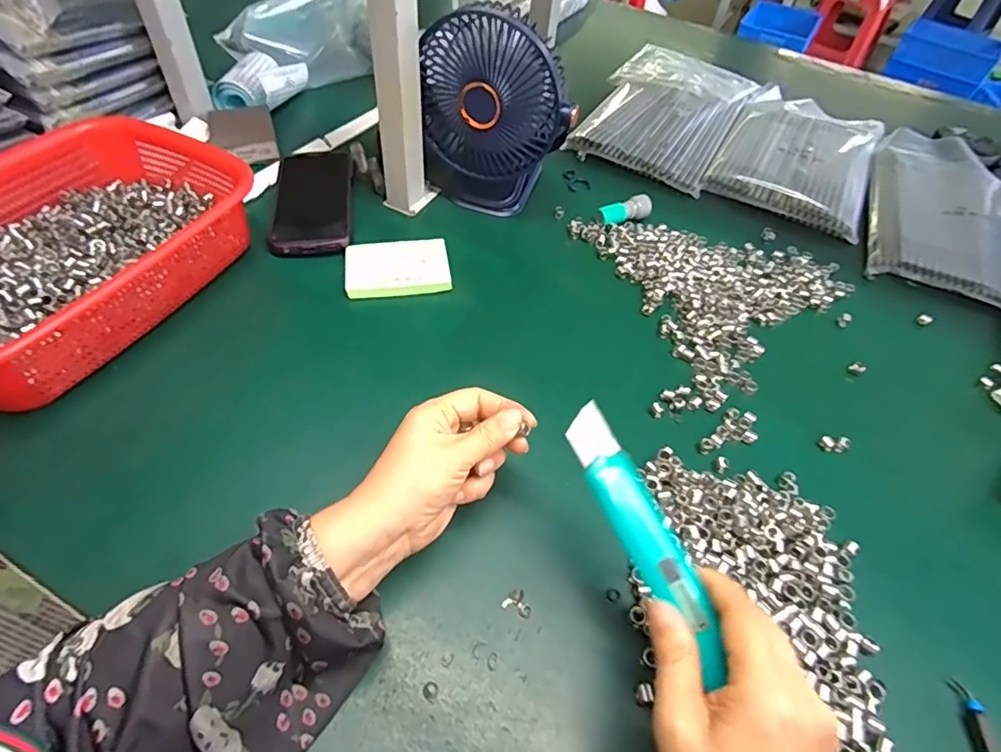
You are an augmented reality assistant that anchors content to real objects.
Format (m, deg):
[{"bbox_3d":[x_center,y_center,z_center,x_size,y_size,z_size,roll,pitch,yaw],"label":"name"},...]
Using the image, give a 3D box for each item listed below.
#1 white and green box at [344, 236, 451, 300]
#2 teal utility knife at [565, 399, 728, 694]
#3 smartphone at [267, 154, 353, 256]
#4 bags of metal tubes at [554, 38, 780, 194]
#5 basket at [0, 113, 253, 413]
[{"bbox_3d":[-0.098,-0.103,0.513,0.095,0.013,0.066,-6,51,-10],"label":"white and green box"},{"bbox_3d":[0.074,0.080,0.282,0.022,0.014,0.140,-19,64,-19],"label":"teal utility knife"},{"bbox_3d":[-0.197,-0.192,0.568,0.076,0.009,0.180,-4,51,-8],"label":"smartphone"},{"bbox_3d":[0.235,-0.377,0.752,0.207,0.033,0.338,29,54,18],"label":"bags of metal tubes"},{"bbox_3d":[-0.352,-0.109,0.441,0.201,0.063,0.269,22,52,13],"label":"basket"}]

